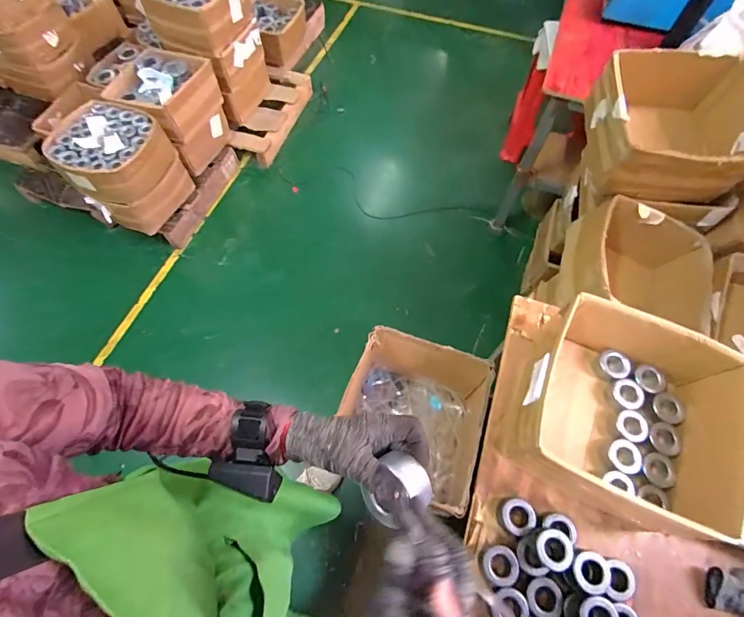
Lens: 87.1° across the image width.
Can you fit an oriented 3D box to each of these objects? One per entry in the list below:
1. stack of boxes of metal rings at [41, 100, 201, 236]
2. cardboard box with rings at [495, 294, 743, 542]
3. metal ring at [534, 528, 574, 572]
[{"bbox_3d":[-1.008,-0.562,1.563,0.405,0.308,0.345,22,66,9],"label":"stack of boxes of metal rings"},{"bbox_3d":[0.464,0.204,0.739,0.367,0.185,0.335,26,66,11],"label":"cardboard box with rings"},{"bbox_3d":[0.306,0.412,0.671,0.066,0.047,0.060,0,64,-1],"label":"metal ring"}]

